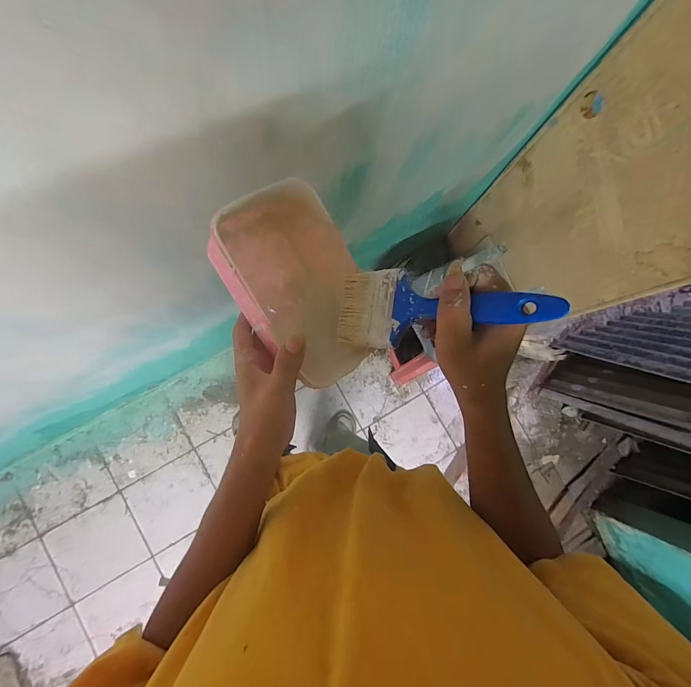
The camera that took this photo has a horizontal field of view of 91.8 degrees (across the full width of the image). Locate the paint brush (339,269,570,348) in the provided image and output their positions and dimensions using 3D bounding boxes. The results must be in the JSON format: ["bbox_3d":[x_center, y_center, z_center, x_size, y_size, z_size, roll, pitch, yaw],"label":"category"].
[{"bbox_3d":[0.071,-0.033,0.285,0.013,0.194,0.072,16,79,-48],"label":"paint brush"}]

